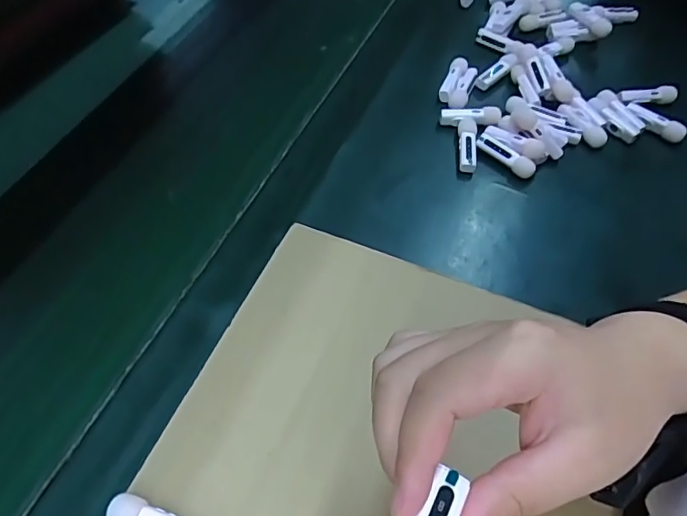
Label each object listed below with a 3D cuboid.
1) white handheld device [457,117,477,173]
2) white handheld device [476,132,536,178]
[{"bbox_3d":[0.129,-0.119,0.538,0.019,0.015,0.067,9,57,3],"label":"white handheld device"},{"bbox_3d":[0.166,-0.105,0.529,0.065,0.014,0.016,36,63,19],"label":"white handheld device"}]

